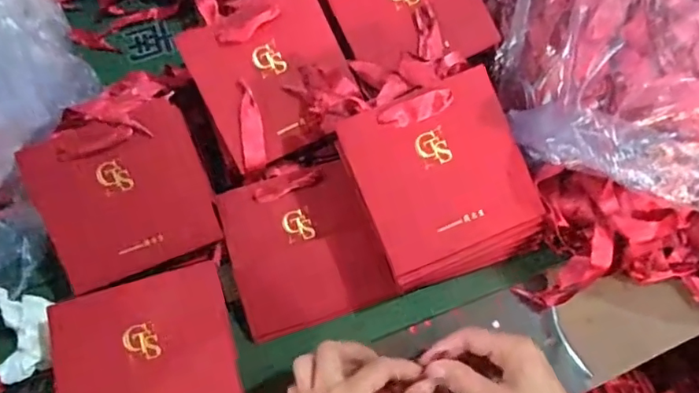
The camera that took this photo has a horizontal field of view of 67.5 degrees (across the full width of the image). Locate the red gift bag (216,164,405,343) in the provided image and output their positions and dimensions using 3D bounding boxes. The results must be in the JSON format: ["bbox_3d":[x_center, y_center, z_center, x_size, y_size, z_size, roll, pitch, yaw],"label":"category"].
[{"bbox_3d":[-0.043,0.044,0.494,0.136,0.006,0.149,-17,81,-5],"label":"red gift bag"}]

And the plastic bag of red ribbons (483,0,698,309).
[{"bbox_3d":[0.269,-0.106,0.501,0.246,0.148,0.393,-3,64,-1],"label":"plastic bag of red ribbons"}]

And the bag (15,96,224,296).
[{"bbox_3d":[-0.205,-0.001,0.478,0.140,0.026,0.136,-23,98,-10],"label":"bag"}]

